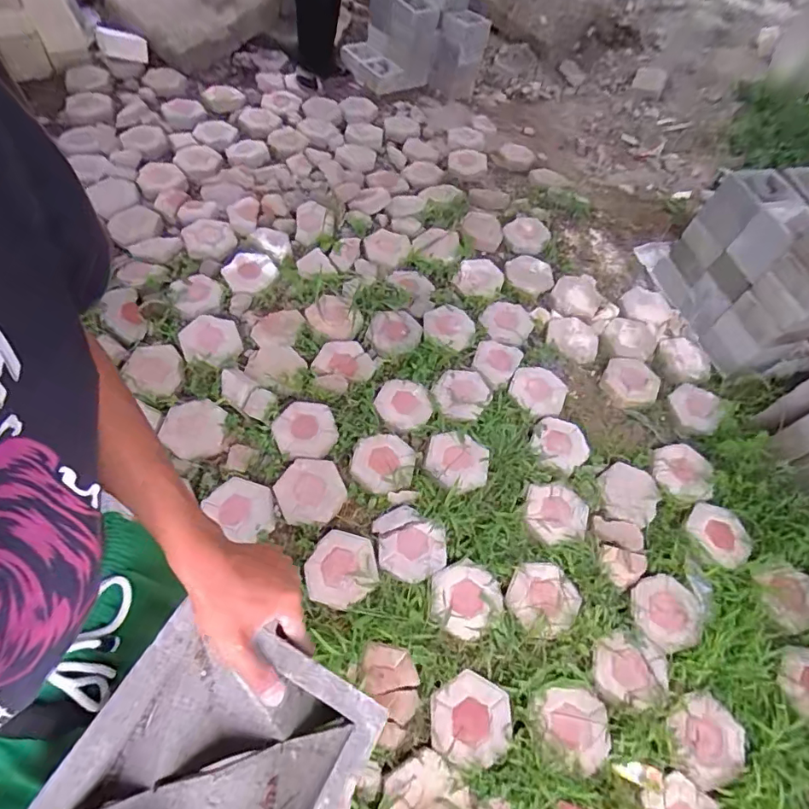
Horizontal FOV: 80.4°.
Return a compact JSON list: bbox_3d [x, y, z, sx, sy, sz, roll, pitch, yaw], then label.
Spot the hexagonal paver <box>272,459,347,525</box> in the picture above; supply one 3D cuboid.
[{"bbox_3d":[-0.286,0.267,1.463,0.194,0.033,0.197,-22,61,-17],"label":"hexagonal paver"}]

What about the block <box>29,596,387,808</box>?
[{"bbox_3d":[-0.146,0.292,0.378,0.195,0.068,0.196,25,59,12],"label":"block"}]

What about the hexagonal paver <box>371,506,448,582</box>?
[{"bbox_3d":[0.011,0.404,1.386,0.222,0.017,0.187,28,59,14],"label":"hexagonal paver"}]

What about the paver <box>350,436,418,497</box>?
[{"bbox_3d":[-0.066,0.185,1.517,0.192,0.030,0.190,14,57,5],"label":"paver"}]

